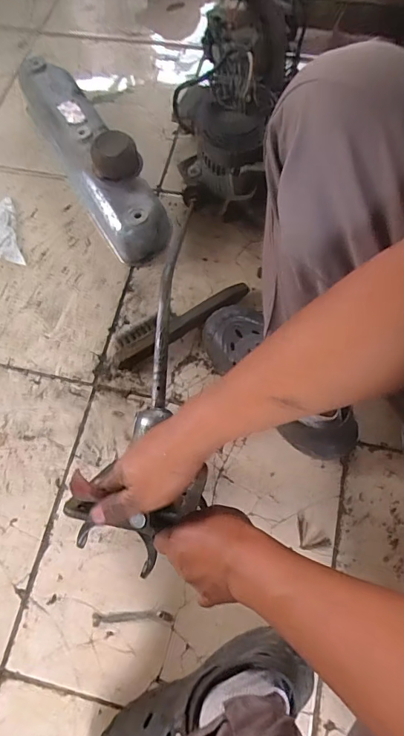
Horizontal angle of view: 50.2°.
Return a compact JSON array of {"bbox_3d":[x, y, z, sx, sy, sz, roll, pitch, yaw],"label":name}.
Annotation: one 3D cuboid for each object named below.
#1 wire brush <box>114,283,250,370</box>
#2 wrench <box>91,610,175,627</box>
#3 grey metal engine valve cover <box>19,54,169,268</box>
[{"bbox_3d":[-0.038,-0.079,0.708,0.246,0.035,0.058,-34,72,-9],"label":"wire brush"},{"bbox_3d":[-0.093,0.335,0.579,0.108,0.004,0.015,-4,70,1],"label":"wrench"},{"bbox_3d":[-0.204,-0.399,0.782,0.111,0.132,0.459,-30,71,-8],"label":"grey metal engine valve cover"}]

